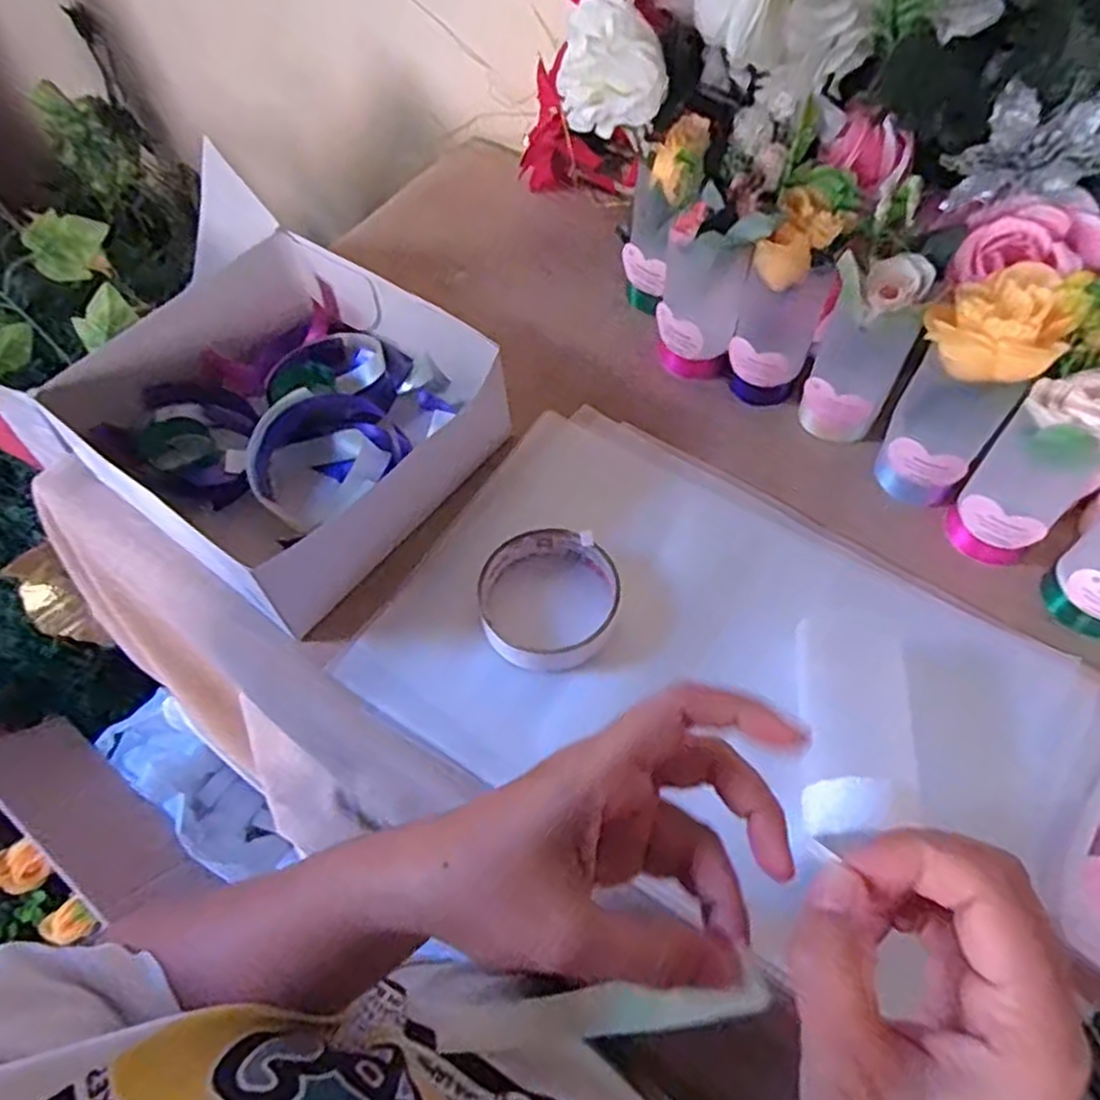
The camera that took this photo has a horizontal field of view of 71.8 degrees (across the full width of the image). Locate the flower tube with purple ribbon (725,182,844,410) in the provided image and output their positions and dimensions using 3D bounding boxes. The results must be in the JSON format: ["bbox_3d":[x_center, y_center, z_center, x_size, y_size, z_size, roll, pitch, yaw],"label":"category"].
[{"bbox_3d":[0.155,-0.161,0.498,0.055,0.140,0.065,17,60,10],"label":"flower tube with purple ribbon"}]

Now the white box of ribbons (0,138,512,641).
[{"bbox_3d":[-0.190,-0.097,0.493,0.280,0.070,0.229,31,63,17],"label":"white box of ribbons"}]

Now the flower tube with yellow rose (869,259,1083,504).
[{"bbox_3d":[0.239,-0.090,0.448,0.060,0.148,0.055,37,65,19],"label":"flower tube with yellow rose"}]

